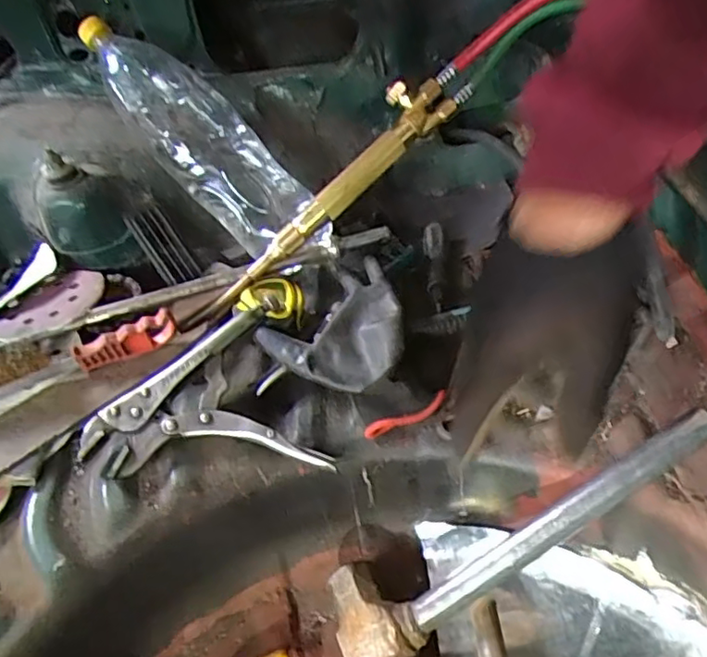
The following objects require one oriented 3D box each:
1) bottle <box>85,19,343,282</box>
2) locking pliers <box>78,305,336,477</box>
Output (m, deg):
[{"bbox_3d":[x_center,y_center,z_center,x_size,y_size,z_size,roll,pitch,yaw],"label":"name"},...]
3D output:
[{"bbox_3d":[-0.158,-0.203,0.691,0.119,0.082,0.365,-36,79,-32],"label":"bottle"},{"bbox_3d":[-0.137,0.077,0.536,0.184,0.024,0.164,-21,64,-9],"label":"locking pliers"}]

